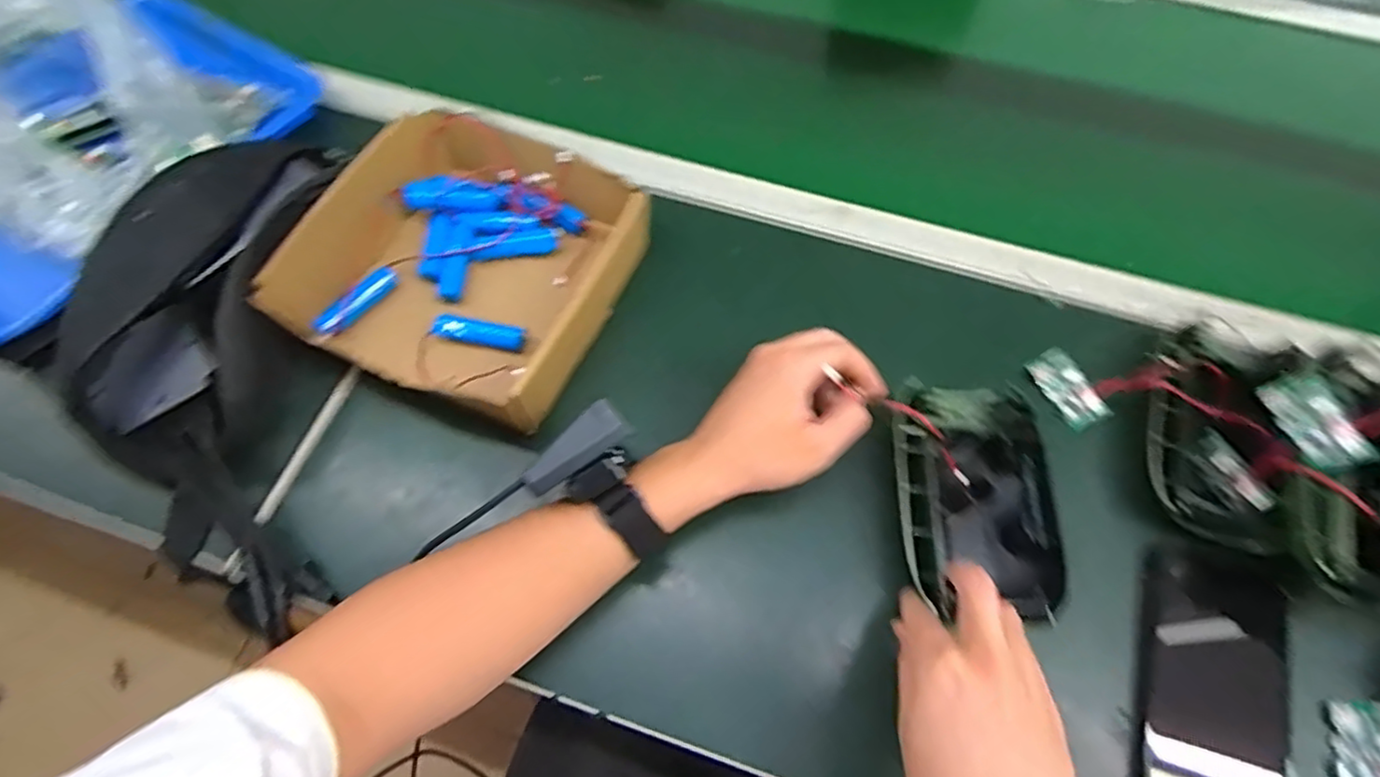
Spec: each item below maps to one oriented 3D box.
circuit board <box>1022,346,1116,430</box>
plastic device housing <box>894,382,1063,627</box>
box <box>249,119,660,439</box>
[{"bbox_3d":[0.282,0.000,0.485,0.032,0.006,0.062,-17,66,-9],"label":"circuit board"},{"bbox_3d":[0.186,0.067,0.427,0.096,0.028,0.157,2,64,0],"label":"plastic device housing"},{"bbox_3d":[-0.164,-0.097,0.493,0.215,0.068,0.208,19,65,8],"label":"box"}]

